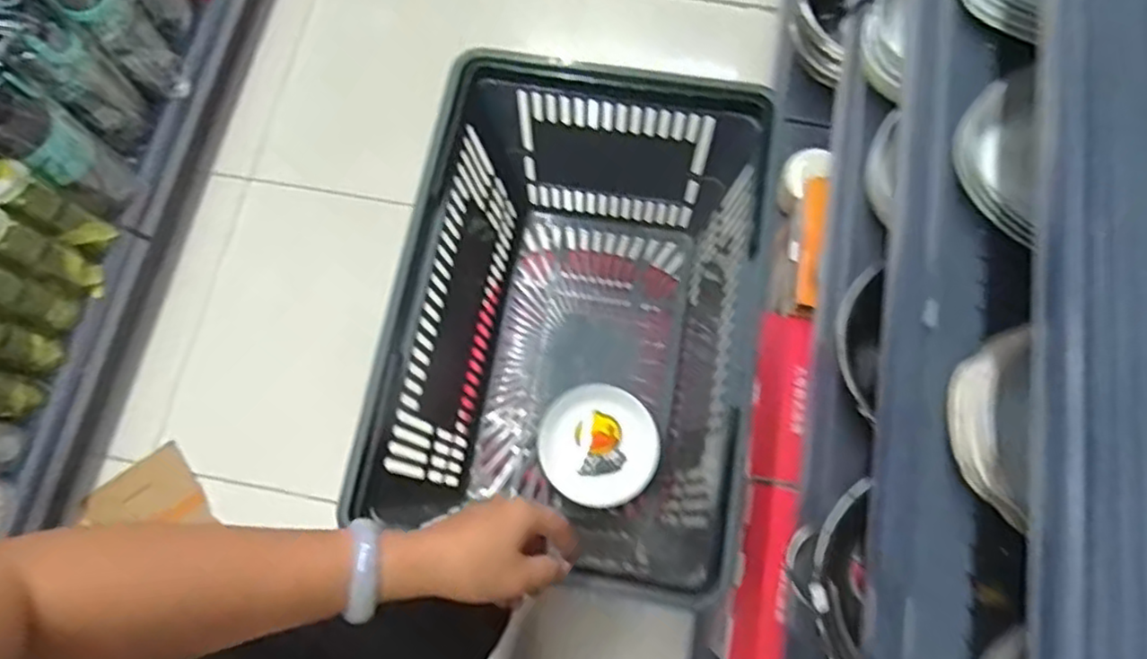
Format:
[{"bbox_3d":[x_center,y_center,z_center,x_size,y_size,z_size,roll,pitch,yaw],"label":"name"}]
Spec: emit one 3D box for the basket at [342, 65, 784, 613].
[{"bbox_3d":[0.008,-0.008,0.730,0.308,0.267,0.430,11,75,5],"label":"basket"}]

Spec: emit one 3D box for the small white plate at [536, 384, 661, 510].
[{"bbox_3d":[0.028,0.126,0.755,0.126,0.015,0.125,-1,74,2],"label":"small white plate"}]

